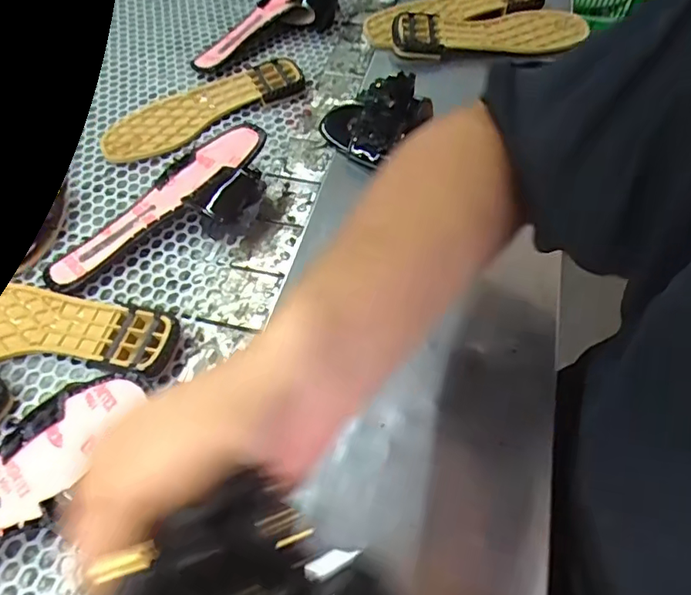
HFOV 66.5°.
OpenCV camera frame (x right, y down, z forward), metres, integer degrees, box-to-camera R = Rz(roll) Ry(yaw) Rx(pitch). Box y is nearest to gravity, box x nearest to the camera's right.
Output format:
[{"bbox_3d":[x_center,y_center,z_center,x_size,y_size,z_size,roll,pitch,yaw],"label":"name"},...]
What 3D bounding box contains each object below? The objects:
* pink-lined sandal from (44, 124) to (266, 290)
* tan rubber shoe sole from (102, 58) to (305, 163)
[{"bbox_3d":[-0.185,-0.087,0.547,0.243,0.053,0.105,-30,61,-4],"label":"pink-lined sandal"},{"bbox_3d":[-0.175,-0.240,0.659,0.260,0.025,0.092,-28,61,-18],"label":"tan rubber shoe sole"}]

